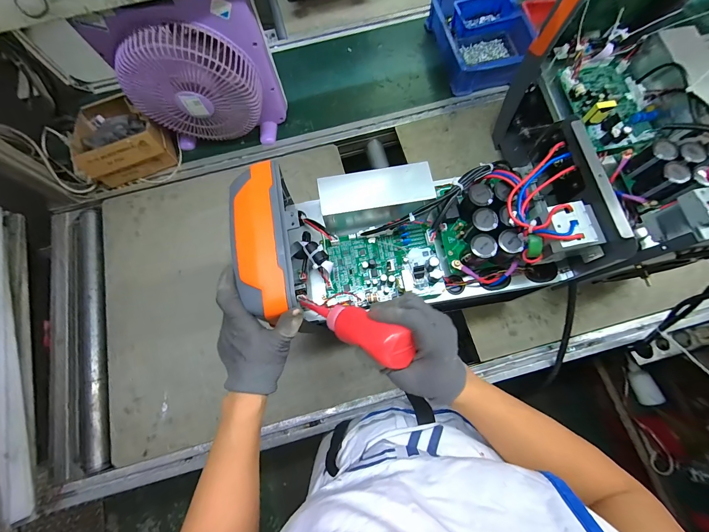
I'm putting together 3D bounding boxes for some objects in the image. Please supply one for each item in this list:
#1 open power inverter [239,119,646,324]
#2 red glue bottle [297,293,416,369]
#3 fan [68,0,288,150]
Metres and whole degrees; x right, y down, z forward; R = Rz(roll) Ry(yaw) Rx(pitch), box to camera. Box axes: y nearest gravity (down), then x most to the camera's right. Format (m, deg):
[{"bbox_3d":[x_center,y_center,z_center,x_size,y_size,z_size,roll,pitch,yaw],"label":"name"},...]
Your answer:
[{"bbox_3d":[0.083,-0.051,0.406,0.453,0.152,0.184,-5,74,-4],"label":"open power inverter"},{"bbox_3d":[-0.004,0.062,0.318,0.137,0.029,0.035,19,73,38],"label":"red glue bottle"},{"bbox_3d":[-0.321,-0.374,0.628,0.307,0.311,0.096,-5,74,0],"label":"fan"}]

